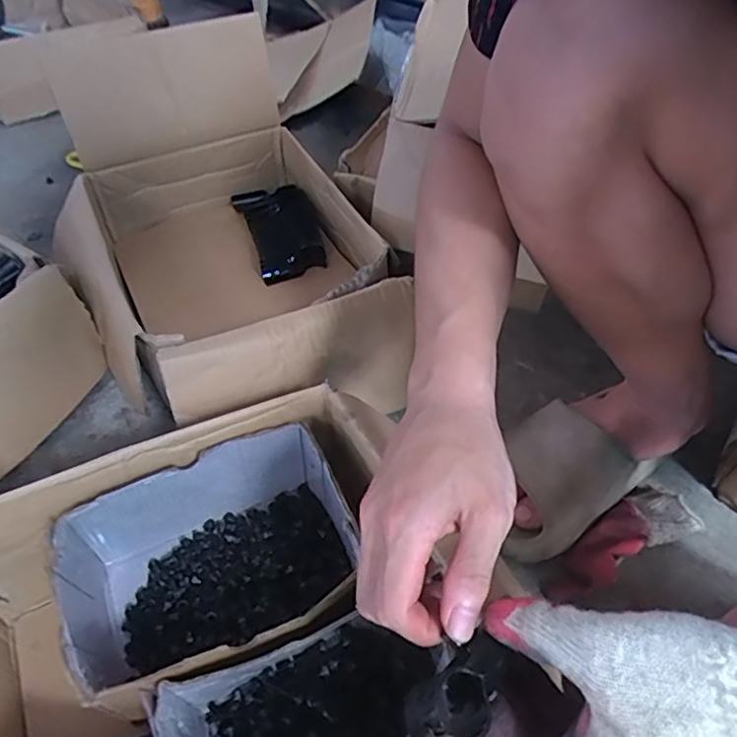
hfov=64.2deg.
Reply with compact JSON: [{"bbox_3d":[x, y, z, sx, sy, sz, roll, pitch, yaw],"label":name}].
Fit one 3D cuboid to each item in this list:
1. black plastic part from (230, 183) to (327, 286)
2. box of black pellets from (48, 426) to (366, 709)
[{"bbox_3d":[-0.118,-0.195,0.798,0.097,0.035,0.189,-16,49,-14],"label":"black plastic part"},{"bbox_3d":[-0.122,0.157,0.461,0.210,0.099,0.151,-16,49,-14],"label":"box of black pellets"}]

